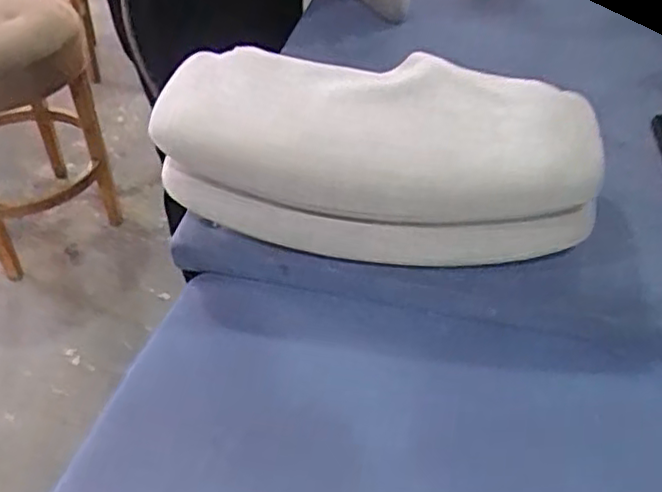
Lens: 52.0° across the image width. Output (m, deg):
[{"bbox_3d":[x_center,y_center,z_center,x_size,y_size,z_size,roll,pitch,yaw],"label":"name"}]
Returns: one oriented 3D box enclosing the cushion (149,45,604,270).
[{"bbox_3d":[0.042,-0.105,0.710,0.429,0.135,0.207,10,44,9],"label":"cushion"}]

